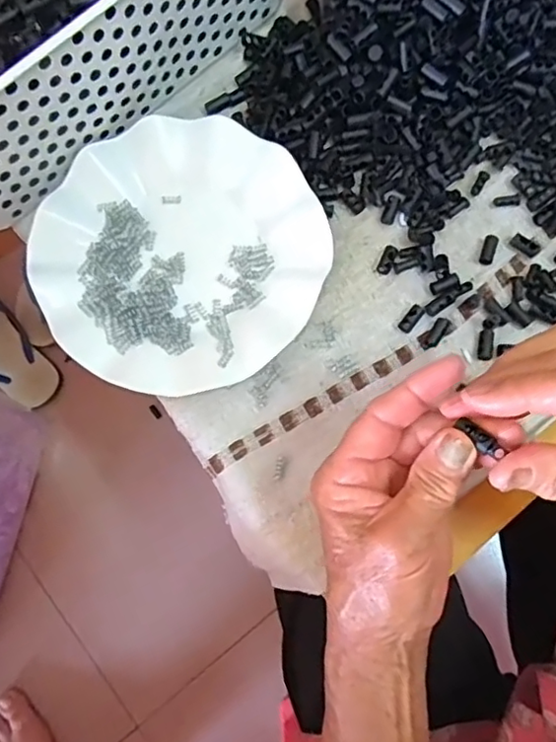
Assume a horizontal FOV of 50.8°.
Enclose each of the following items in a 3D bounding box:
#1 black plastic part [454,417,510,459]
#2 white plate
[{"bbox_3d":[0.091,0.030,0.261,0.009,0.004,0.022,-40,64,-6],"label":"black plastic part"},{"bbox_3d":[-0.064,-0.076,0.382,0.176,0.020,0.179,0,79,1],"label":"white plate"}]

